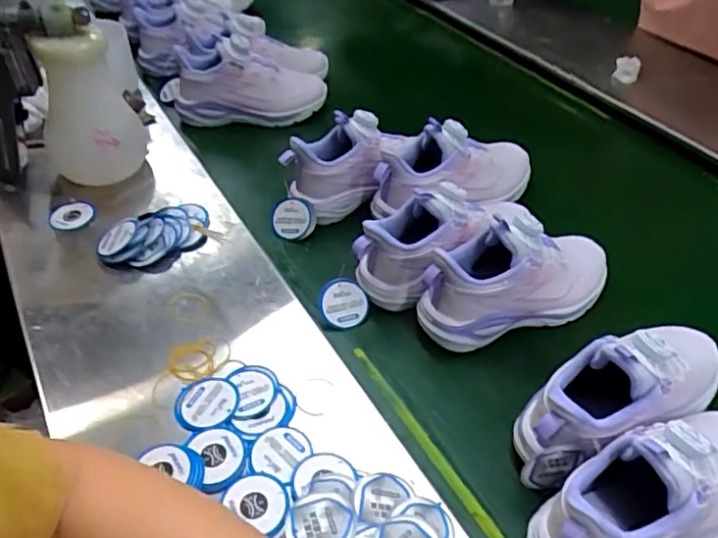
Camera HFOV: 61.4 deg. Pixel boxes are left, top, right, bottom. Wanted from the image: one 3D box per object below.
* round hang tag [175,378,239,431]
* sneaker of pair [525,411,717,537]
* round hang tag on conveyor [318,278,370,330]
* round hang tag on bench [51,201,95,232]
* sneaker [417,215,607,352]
[{"bbox_3d":[-0.122,0.109,0.489,0.047,0.007,0.048,-1,46,1],"label":"round hang tag"},{"bbox_3d":[0.212,0.149,0.416,0.195,0.099,0.077,-16,48,-17],"label":"sneaker of pair"},{"bbox_3d":[-0.014,0.035,0.588,0.046,0.051,0.004,-38,17,-9],"label":"round hang tag on conveyor"},{"bbox_3d":[-0.310,-0.058,0.656,0.044,0.010,0.033,-6,67,-4],"label":"round hang tag on bench"},{"bbox_3d":[0.153,0.001,0.567,0.199,0.097,0.070,-14,47,-16],"label":"sneaker"}]

